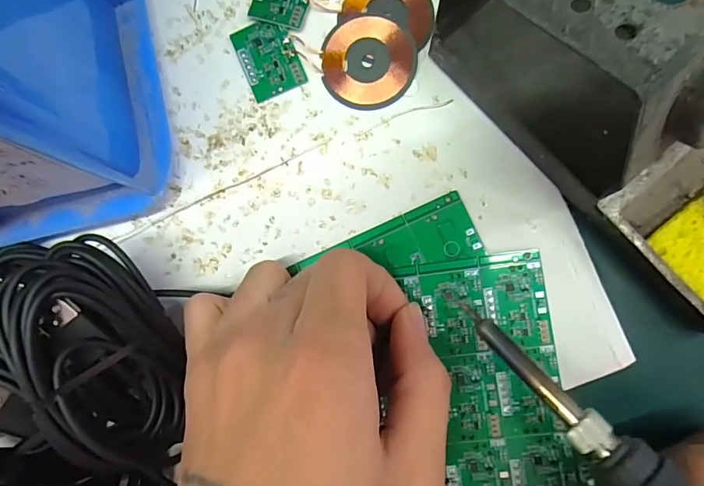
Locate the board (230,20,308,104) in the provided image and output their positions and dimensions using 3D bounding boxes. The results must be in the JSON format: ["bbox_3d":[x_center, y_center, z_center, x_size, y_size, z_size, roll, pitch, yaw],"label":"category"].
[{"bbox_3d":[-0.037,-0.083,0.198,0.024,0.004,0.034,-23,82,2],"label":"board"}]

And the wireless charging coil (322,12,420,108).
[{"bbox_3d":[0.008,-0.079,0.194,0.040,0.006,0.039,-1,83,5],"label":"wireless charging coil"}]

